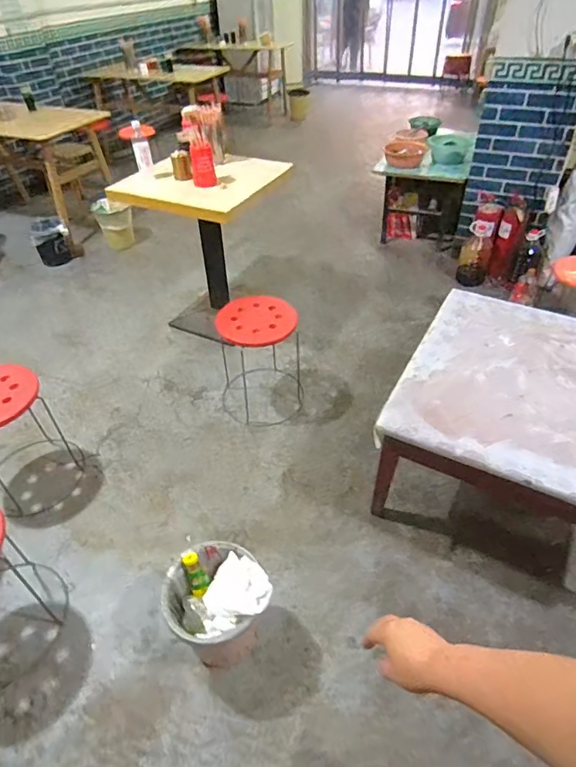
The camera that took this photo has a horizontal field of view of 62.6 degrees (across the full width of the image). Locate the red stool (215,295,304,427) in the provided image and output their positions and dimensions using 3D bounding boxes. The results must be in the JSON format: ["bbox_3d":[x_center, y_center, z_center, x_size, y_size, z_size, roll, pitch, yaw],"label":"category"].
[{"bbox_3d":[-0.112,-0.091,1.875,0.314,0.403,0.381,-5,42,-4],"label":"red stool"}]

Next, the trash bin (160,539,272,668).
[{"bbox_3d":[-0.175,0.593,1.253,0.267,0.257,0.239,12,44,14],"label":"trash bin"}]

